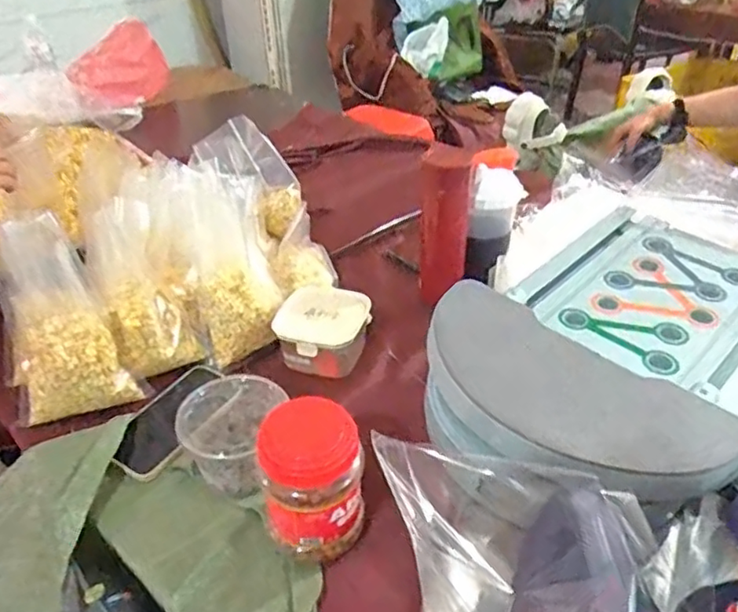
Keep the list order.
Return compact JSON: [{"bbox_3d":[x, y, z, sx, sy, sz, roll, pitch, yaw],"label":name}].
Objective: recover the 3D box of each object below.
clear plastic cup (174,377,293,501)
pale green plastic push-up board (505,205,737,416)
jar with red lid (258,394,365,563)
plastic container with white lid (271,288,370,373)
[{"bbox_3d":[-0.149,0.138,0.666,0.097,0.085,0.097,-1,36,1],"label":"clear plastic cup"},{"bbox_3d":[0.367,-0.011,0.776,0.320,0.028,0.295,-31,45,-34],"label":"pale green plastic push-up board"},{"bbox_3d":[-0.052,0.163,0.572,0.093,0.142,0.077,-8,36,-9],"label":"jar with red lid"},{"bbox_3d":[-0.059,0.040,0.793,0.109,0.074,0.102,11,38,17],"label":"plastic container with white lid"}]

